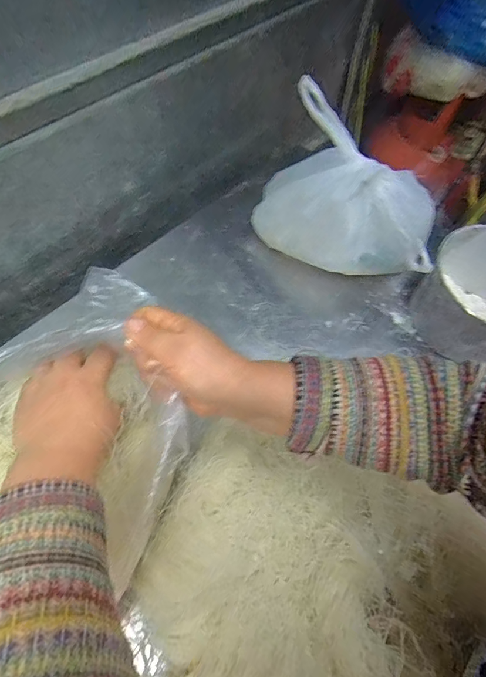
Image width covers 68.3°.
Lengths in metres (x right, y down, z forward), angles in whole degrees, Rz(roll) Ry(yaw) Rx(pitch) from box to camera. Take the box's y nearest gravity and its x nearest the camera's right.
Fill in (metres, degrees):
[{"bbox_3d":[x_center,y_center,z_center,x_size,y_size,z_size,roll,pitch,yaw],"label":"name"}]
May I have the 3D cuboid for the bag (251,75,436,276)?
[{"bbox_3d":[0.165,-0.201,0.549,0.272,0.189,0.153,33,66,15],"label":"bag"}]

